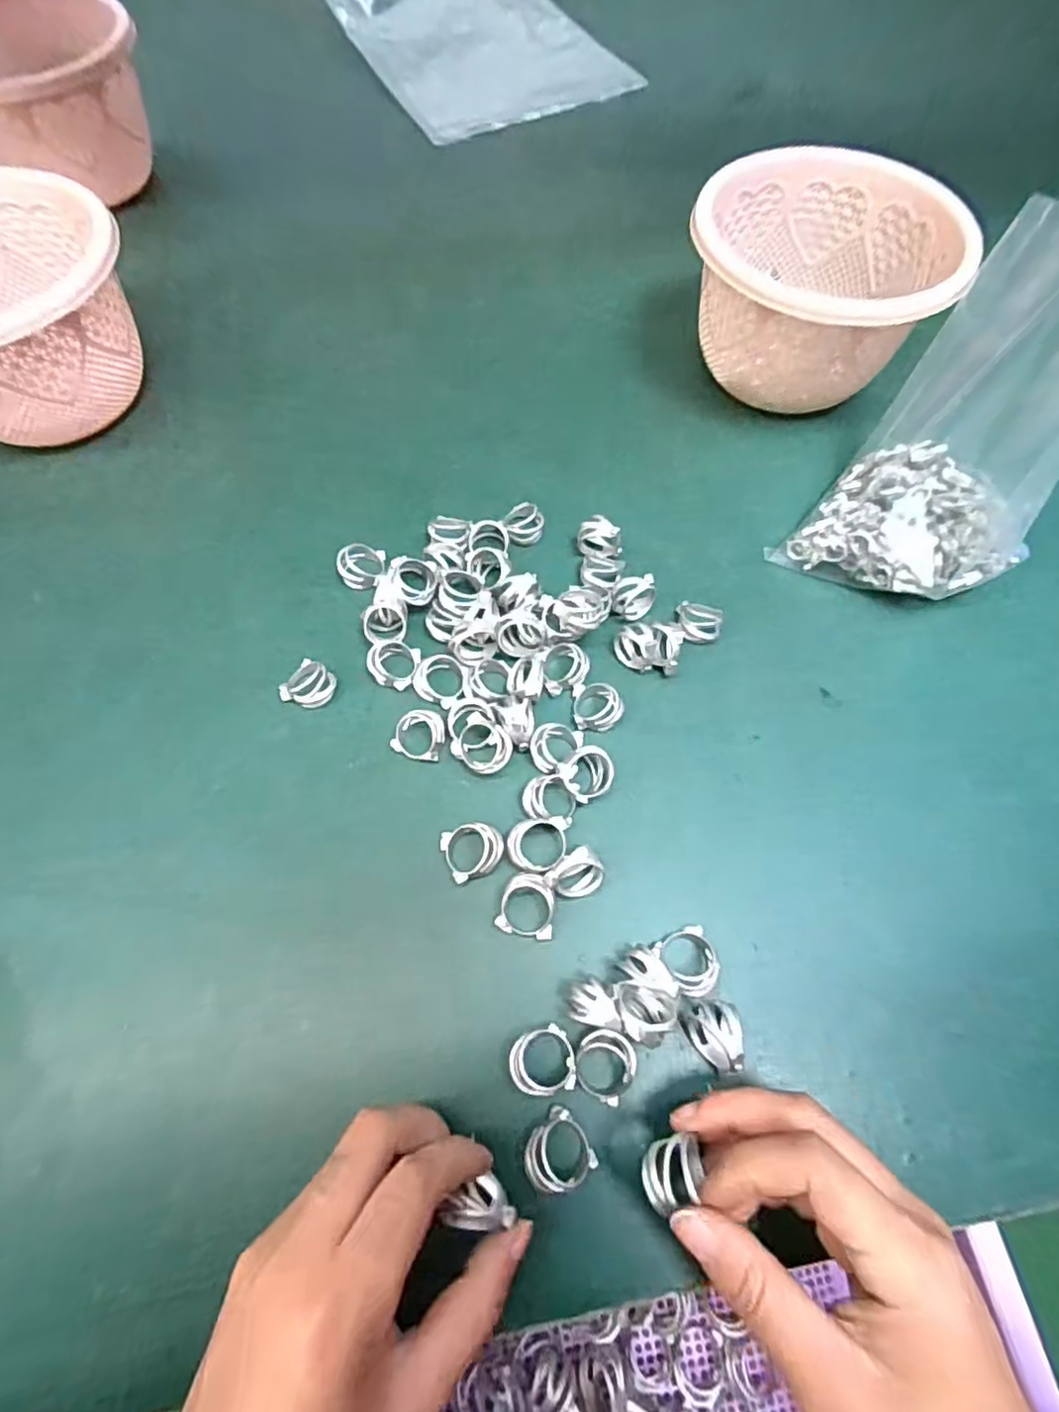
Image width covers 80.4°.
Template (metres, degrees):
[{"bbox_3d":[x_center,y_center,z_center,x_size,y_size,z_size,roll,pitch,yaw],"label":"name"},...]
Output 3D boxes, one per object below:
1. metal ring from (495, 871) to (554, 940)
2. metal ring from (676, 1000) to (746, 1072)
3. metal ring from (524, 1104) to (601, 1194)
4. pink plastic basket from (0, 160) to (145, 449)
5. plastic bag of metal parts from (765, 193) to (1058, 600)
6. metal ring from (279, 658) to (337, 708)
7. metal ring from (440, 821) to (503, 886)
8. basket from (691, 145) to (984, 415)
[{"bbox_3d":[-0.001,0.083,0.261,0.023,0.012,0.024,10,67,4],"label":"metal ring"},{"bbox_3d":[0.069,0.124,0.236,0.016,0.023,0.024,-3,67,-2],"label":"metal ring"},{"bbox_3d":[0.010,0.160,0.225,0.023,0.013,0.023,0,66,-1],"label":"metal ring"},{"bbox_3d":[-0.297,-0.220,0.363,0.146,0.088,0.137,-27,70,-12],"label":"pink plastic basket"},{"bbox_3d":[0.217,-0.131,0.289,0.099,0.139,0.136,37,71,14],"label":"plastic bag of metal parts"},{"bbox_3d":[-0.108,-0.010,0.306,0.020,0.014,0.023,28,69,11],"label":"metal ring"},{"bbox_3d":[-0.024,0.062,0.271,0.026,0.010,0.023,-16,68,-8],"label":"metal ring"},{"bbox_3d":[0.166,-0.245,0.374,0.136,0.087,0.131,0,66,-1],"label":"basket"}]

